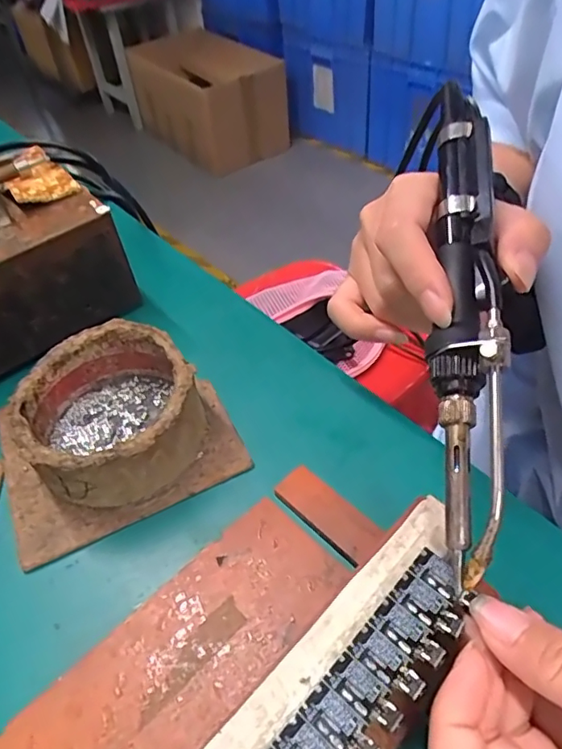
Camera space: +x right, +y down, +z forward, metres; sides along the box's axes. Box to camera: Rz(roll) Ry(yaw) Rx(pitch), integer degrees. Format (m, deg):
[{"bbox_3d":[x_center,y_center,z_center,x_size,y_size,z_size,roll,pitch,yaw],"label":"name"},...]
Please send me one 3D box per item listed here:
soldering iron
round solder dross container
[{"bbox_3d":[0.068,-0.029,0.202,0.022,0.018,0.197,3,70,8],"label":"soldering iron"},{"bbox_3d":[-0.080,0.019,0.262,0.078,0.042,0.081,-3,48,3],"label":"round solder dross container"}]

